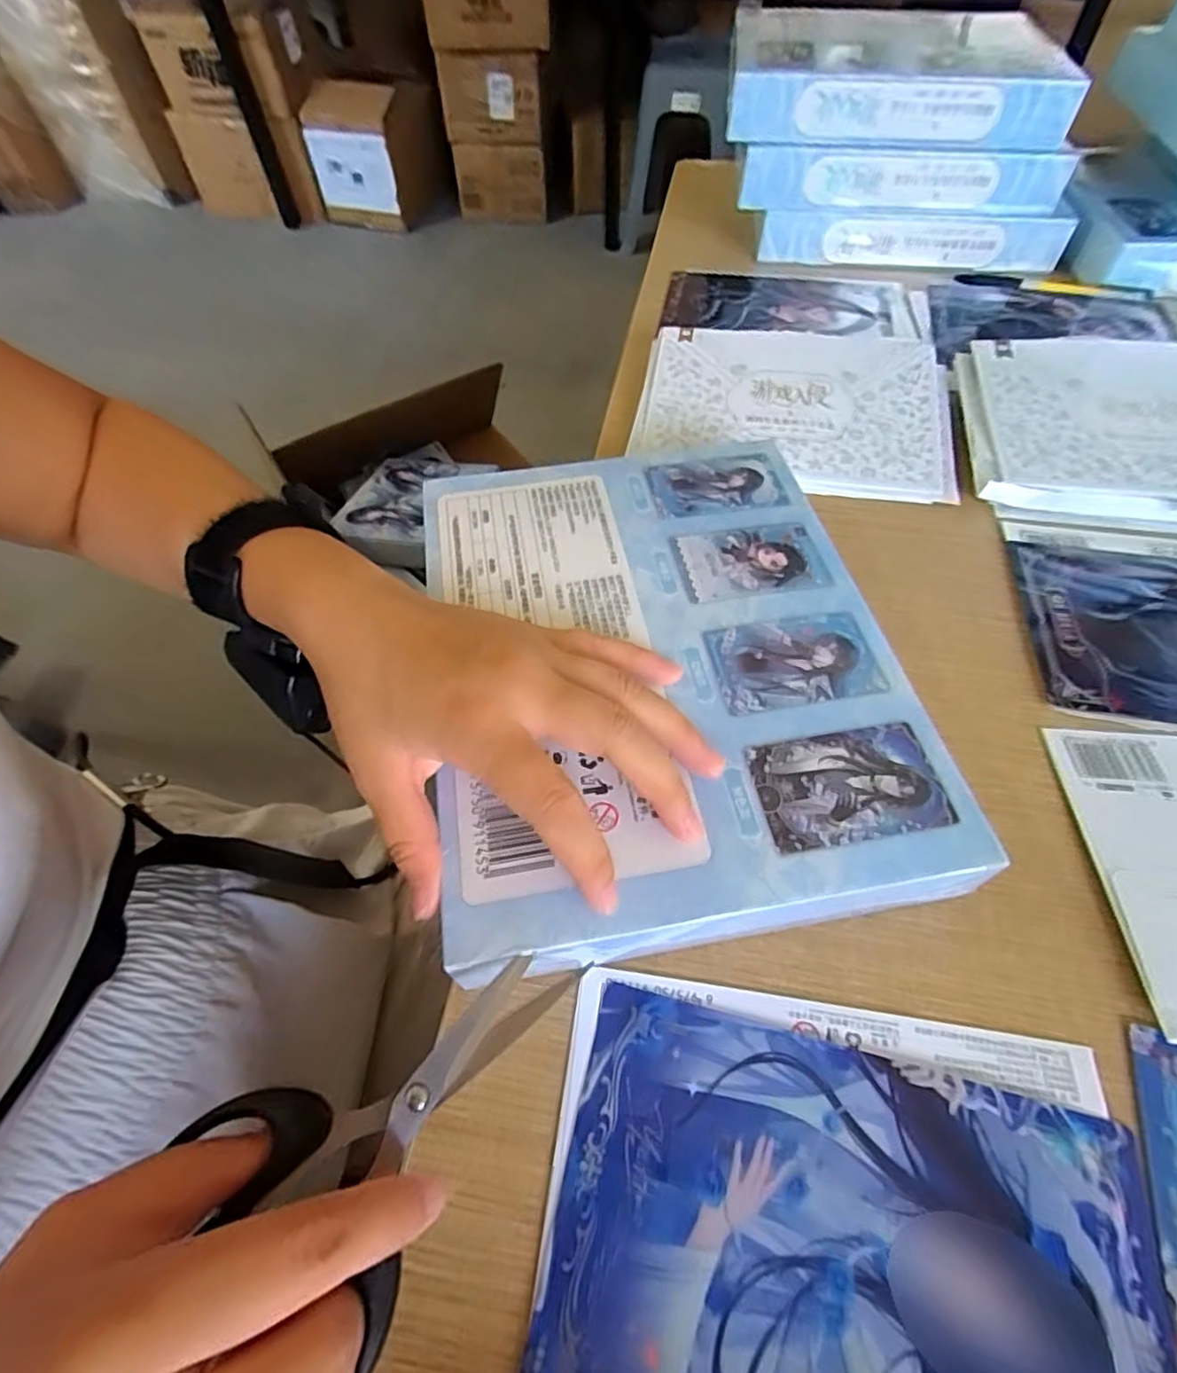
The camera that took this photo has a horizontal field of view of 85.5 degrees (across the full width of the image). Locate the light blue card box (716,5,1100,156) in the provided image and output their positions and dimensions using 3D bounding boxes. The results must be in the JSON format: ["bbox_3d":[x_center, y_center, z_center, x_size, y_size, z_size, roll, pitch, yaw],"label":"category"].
[{"bbox_3d":[0.240,-0.497,0.511,0.250,0.051,0.191,6,58,6],"label":"light blue card box"}]

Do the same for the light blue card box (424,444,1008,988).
[{"bbox_3d":[0.030,-0.010,0.286,0.187,0.042,0.238,-9,56,-4],"label":"light blue card box"}]

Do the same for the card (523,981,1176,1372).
[{"bbox_3d":[0.077,0.167,0.187,0.171,0.005,0.108,12,57,10],"label":"card"}]

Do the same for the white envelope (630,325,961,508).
[{"bbox_3d":[0.128,-0.181,0.404,0.189,0.013,0.135,10,66,8],"label":"white envelope"}]

